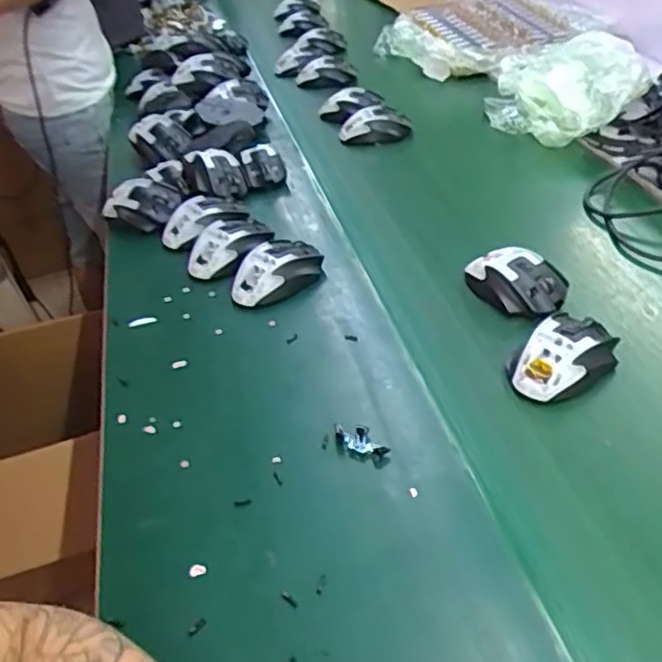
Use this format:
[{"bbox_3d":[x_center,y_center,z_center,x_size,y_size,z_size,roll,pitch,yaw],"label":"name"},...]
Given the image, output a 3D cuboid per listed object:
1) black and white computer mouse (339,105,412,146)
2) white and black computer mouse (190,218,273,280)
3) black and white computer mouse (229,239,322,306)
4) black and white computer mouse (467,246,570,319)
[{"bbox_3d":[0.073,-0.332,1.095,0.115,0.049,0.067,-2,39,8],"label":"black and white computer mouse"},{"bbox_3d":[-0.122,-0.100,0.819,0.109,0.038,0.079,-29,44,-24],"label":"white and black computer mouse"},{"bbox_3d":[-0.061,-0.067,0.770,0.071,0.039,0.109,23,48,33],"label":"black and white computer mouse"},{"bbox_3d":[0.198,-0.053,0.726,0.064,0.042,0.112,-35,46,-30],"label":"black and white computer mouse"}]

